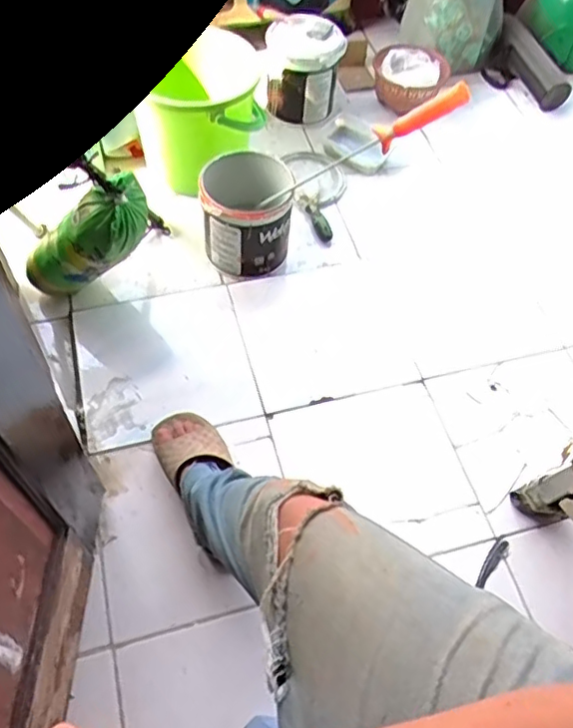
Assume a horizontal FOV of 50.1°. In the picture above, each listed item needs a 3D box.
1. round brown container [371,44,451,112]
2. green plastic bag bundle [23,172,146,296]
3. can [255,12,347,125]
[{"bbox_3d":[0.335,-0.782,1.672,0.202,0.086,0.219,10,57,4],"label":"round brown container"},{"bbox_3d":[-0.360,-0.202,1.061,0.104,0.324,0.097,24,55,-40],"label":"green plastic bag bundle"},{"bbox_3d":[0.037,-0.773,1.610,0.208,0.203,0.208,10,57,4],"label":"can"}]

